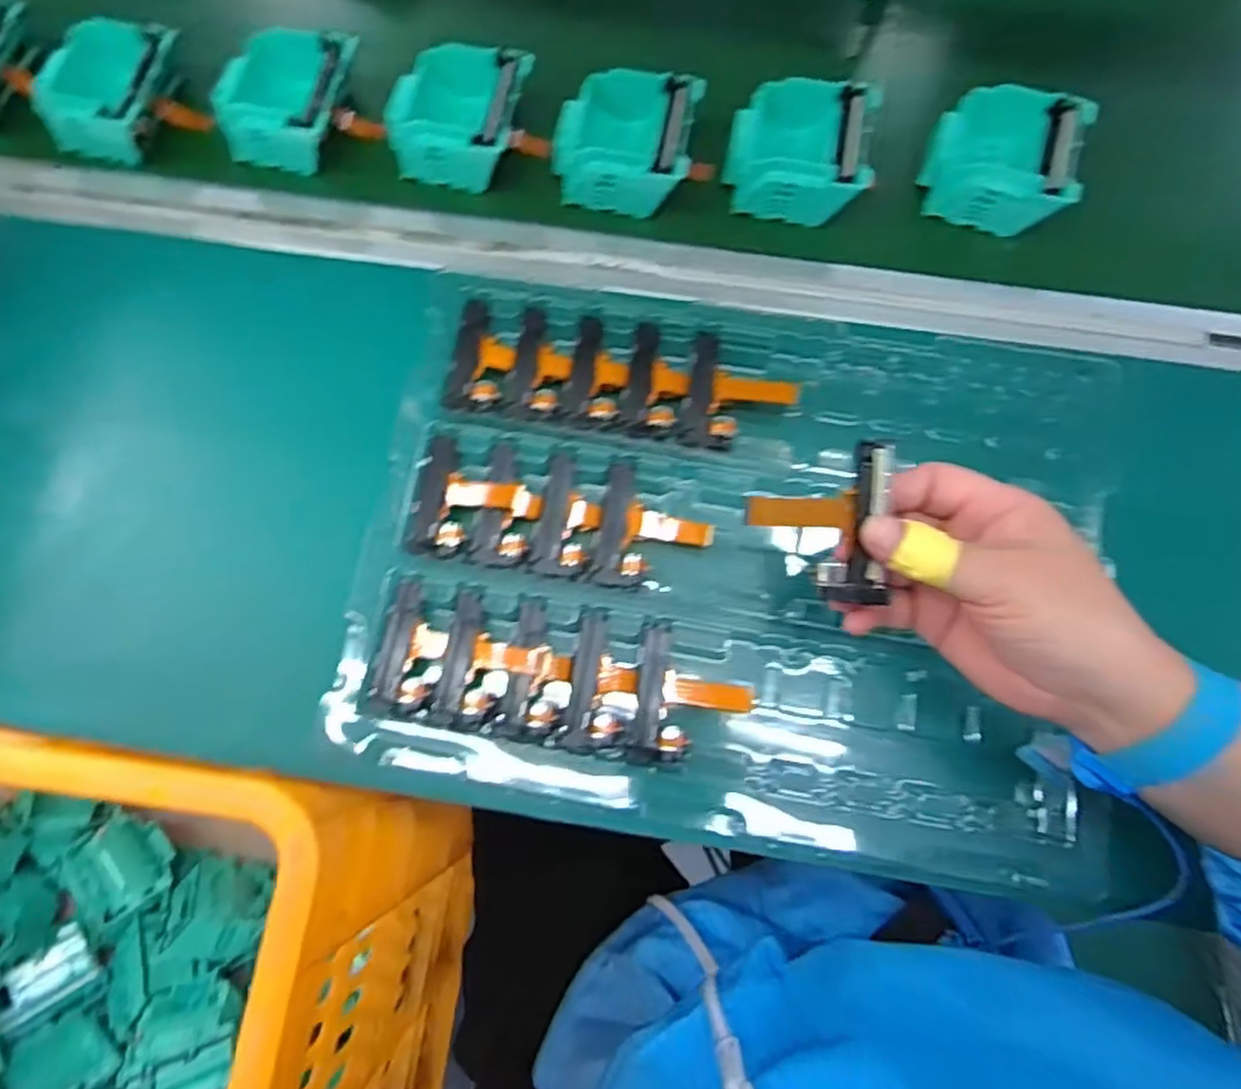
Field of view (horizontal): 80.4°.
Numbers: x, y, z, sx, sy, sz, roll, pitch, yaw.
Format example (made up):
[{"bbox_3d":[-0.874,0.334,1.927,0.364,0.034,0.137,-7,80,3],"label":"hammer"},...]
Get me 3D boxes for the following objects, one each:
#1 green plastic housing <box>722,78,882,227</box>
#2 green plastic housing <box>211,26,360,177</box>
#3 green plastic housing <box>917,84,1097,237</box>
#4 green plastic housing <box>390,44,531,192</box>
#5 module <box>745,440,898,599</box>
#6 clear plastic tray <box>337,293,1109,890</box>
[{"bbox_3d":[0.109,-0.240,0.448,0.082,0.033,0.073,6,78,6],"label":"green plastic housing"},{"bbox_3d":[-0.211,-0.283,0.466,0.080,0.035,0.078,10,78,5],"label":"green plastic housing"},{"bbox_3d":[0.231,-0.234,0.446,0.082,0.032,0.076,15,79,8],"label":"green plastic housing"},{"bbox_3d":[-0.102,-0.269,0.461,0.081,0.035,0.081,11,78,7],"label":"green plastic housing"},{"bbox_3d":[0.082,-0.009,0.304,0.056,0.020,0.063,2,74,2],"label":"module"},{"bbox_3d":[0.065,0.008,0.393,0.388,0.036,0.278,9,78,7],"label":"clear plastic tray"}]

